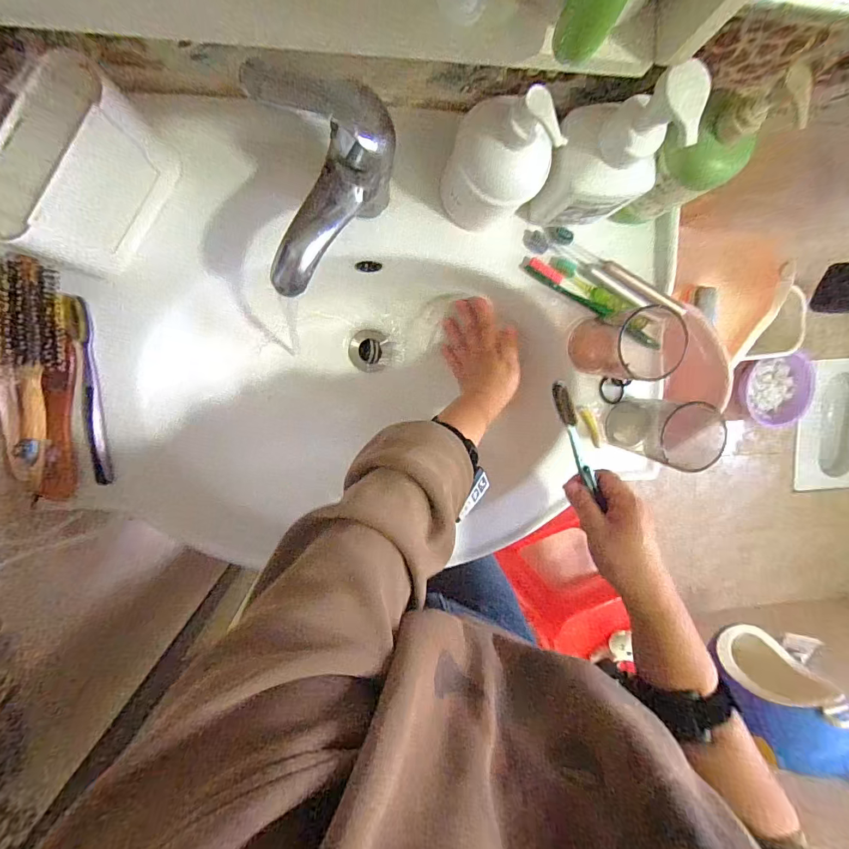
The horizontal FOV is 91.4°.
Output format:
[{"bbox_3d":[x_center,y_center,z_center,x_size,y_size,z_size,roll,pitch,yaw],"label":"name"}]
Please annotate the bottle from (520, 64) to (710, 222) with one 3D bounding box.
[{"bbox_3d":[0.152,-0.214,0.344,0.084,0.162,0.053,17,95,-9],"label":"bottle"}]

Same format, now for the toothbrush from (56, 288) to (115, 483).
[{"bbox_3d":[-0.314,-0.028,0.385,0.014,0.031,0.173,-1,97,-7],"label":"toothbrush"}]

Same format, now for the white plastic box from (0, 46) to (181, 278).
[{"bbox_3d":[-0.261,-0.187,0.321,0.045,0.101,0.130,33,92,-10],"label":"white plastic box"}]

